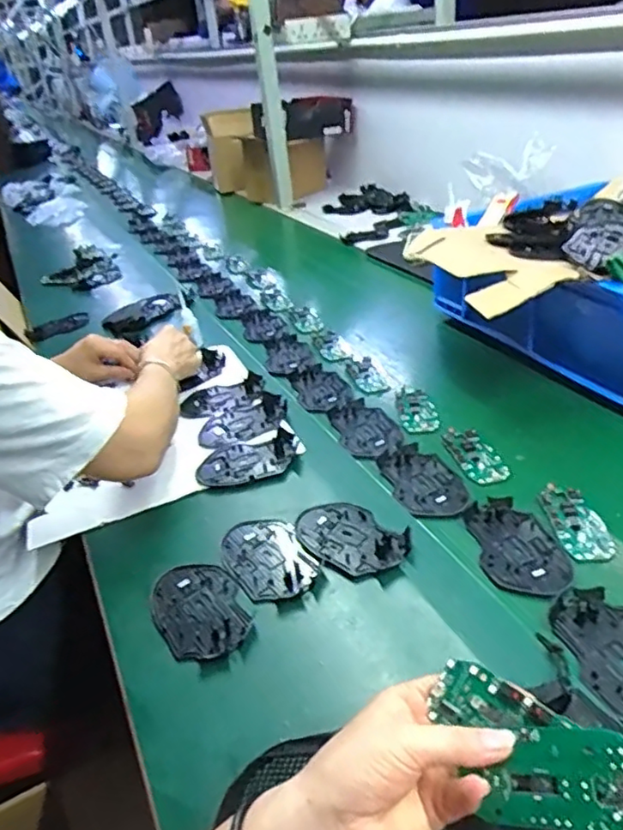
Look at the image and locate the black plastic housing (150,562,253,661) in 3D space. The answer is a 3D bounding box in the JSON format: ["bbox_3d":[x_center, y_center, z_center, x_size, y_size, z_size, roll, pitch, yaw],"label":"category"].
[{"bbox_3d":[-0.098,0.170,0.536,0.072,0.009,0.108,-18,35,-16],"label":"black plastic housing"}]

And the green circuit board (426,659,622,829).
[{"bbox_3d":[0.115,0.184,0.323,0.114,0.012,0.064,14,76,44],"label":"green circuit board"}]

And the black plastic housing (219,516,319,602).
[{"bbox_3d":[-0.042,0.134,0.578,0.072,0.011,0.104,-24,37,-24],"label":"black plastic housing"}]

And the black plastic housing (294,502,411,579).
[{"bbox_3d":[0.036,0.117,0.584,0.072,0.009,0.109,-32,40,-32],"label":"black plastic housing"}]

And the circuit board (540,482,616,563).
[{"bbox_3d":[0.250,0.099,0.574,0.048,0.009,0.090,-7,33,1],"label":"circuit board"}]

